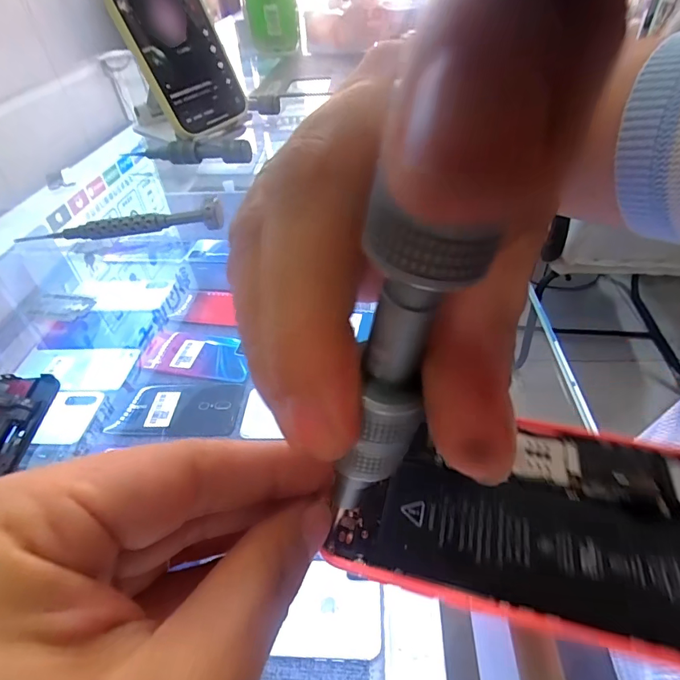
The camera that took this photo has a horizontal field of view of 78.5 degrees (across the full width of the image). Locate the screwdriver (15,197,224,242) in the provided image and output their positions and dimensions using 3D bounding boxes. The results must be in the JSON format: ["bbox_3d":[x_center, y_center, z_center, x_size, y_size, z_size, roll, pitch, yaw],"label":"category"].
[{"bbox_3d":[-0.134,-0.073,0.255,0.126,0.017,0.009,-3,44,2],"label":"screwdriver"}]

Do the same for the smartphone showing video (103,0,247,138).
[{"bbox_3d":[-0.131,-0.241,0.320,0.072,0.142,0.012,-41,34,-27],"label":"smartphone showing video"}]

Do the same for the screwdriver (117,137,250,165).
[{"bbox_3d":[-0.126,-0.153,0.340,0.104,0.016,0.015,0,44,5],"label":"screwdriver"}]

